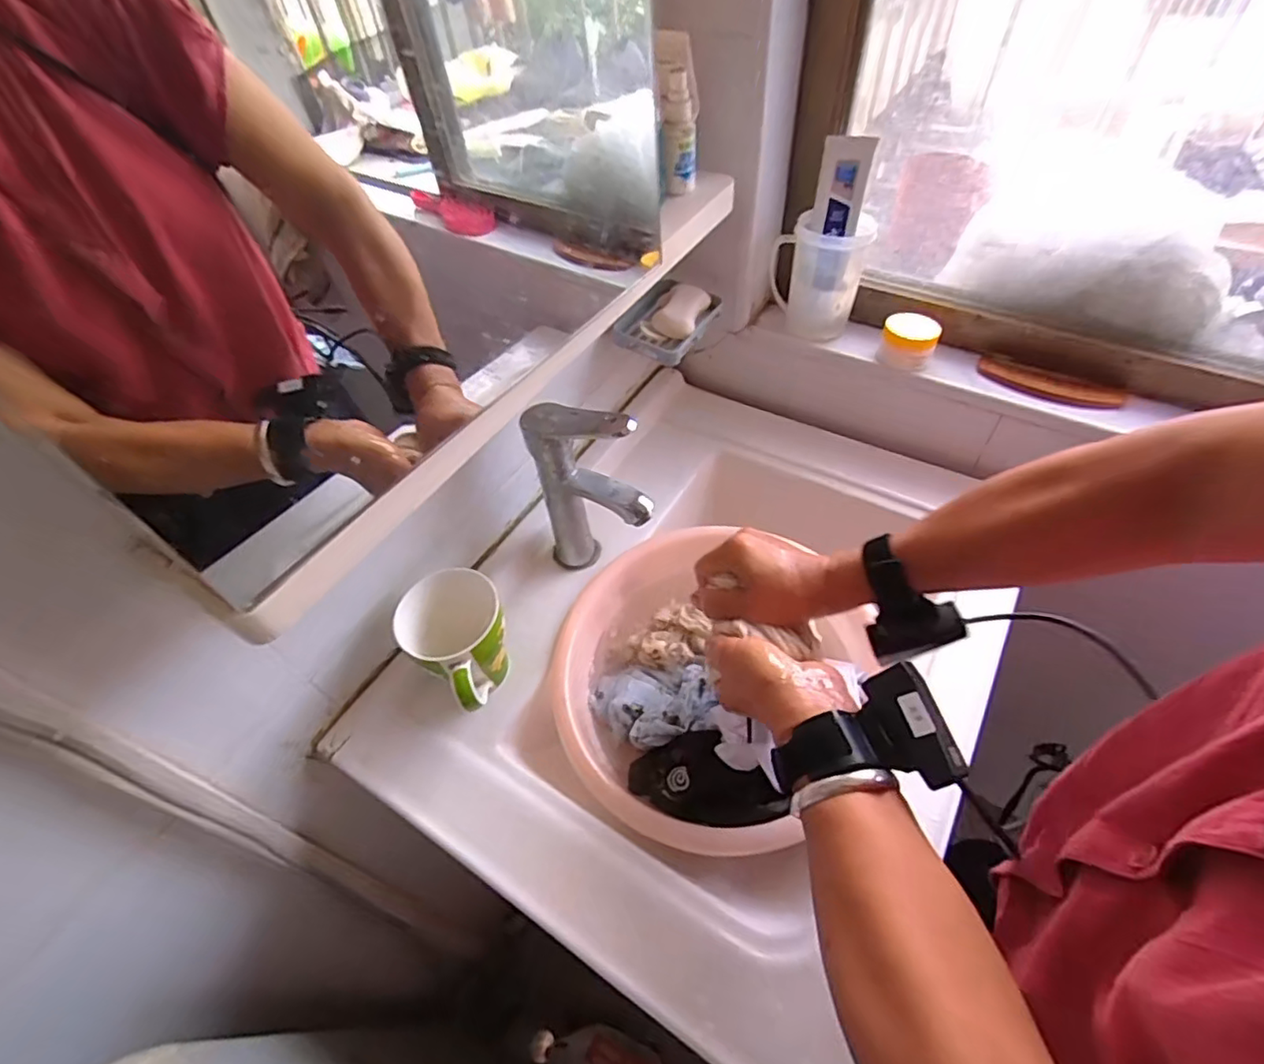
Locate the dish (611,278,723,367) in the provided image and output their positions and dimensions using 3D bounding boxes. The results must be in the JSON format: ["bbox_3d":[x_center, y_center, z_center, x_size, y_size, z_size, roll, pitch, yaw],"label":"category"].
[{"bbox_3d":[0.037,-0.248,0.692,0.103,0.029,0.129,26,58,23],"label":"dish"}]

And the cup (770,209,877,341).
[{"bbox_3d":[0.214,-0.300,0.695,0.104,0.115,0.077,8,53,11],"label":"cup"}]

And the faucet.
[{"bbox_3d":[-0.034,-0.033,0.583,0.119,0.189,0.044,16,55,17],"label":"faucet"}]

